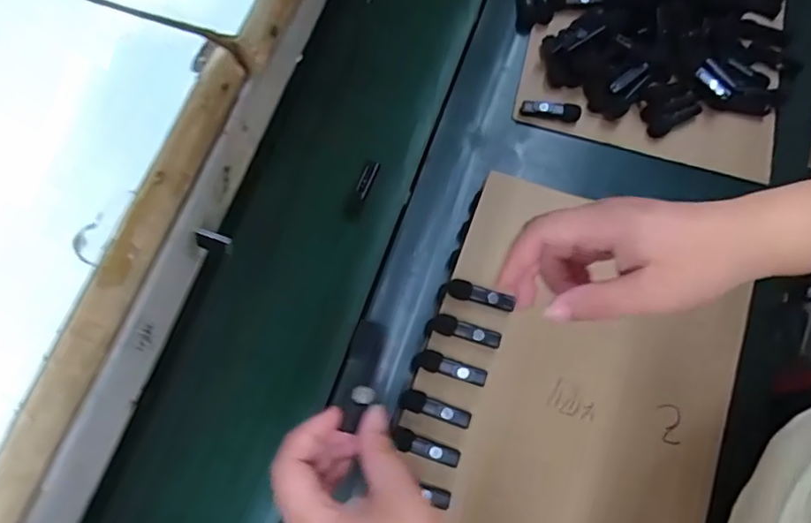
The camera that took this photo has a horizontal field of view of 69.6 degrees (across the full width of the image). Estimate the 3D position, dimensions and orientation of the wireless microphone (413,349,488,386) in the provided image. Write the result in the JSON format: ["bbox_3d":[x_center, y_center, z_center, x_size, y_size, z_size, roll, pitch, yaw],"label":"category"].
[{"bbox_3d":[0.041,0.099,0.543,0.069,0.011,0.019,19,74,6],"label":"wireless microphone"}]

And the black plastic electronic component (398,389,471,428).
[{"bbox_3d":[0.027,0.135,0.531,0.066,0.010,0.019,19,74,6],"label":"black plastic electronic component"}]

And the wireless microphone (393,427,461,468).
[{"bbox_3d":[0.020,0.167,0.522,0.059,0.011,0.018,20,74,6],"label":"wireless microphone"}]

